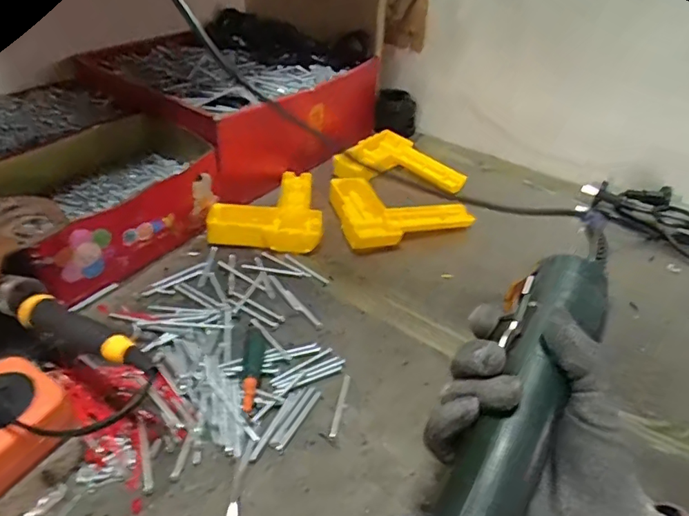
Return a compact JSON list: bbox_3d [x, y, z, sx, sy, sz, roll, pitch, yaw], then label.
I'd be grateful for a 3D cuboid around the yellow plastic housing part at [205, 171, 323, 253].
[{"bbox_3d":[-0.082,-0.064,0.582,0.116,0.025,0.146,4,39,-1],"label":"yellow plastic housing part"}]

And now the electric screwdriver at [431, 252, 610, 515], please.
[{"bbox_3d":[0.084,0.089,0.262,0.045,0.036,0.219,23,63,21],"label":"electric screwdriver"}]

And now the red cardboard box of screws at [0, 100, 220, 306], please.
[{"bbox_3d":[-0.231,-0.064,0.515,0.136,0.093,0.220,24,43,22],"label":"red cardboard box of screws"}]

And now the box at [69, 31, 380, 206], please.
[{"bbox_3d":[-0.151,-0.216,0.697,0.304,0.107,0.287,27,44,25],"label":"box"}]

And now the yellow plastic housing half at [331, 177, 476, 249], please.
[{"bbox_3d":[0.054,-0.059,0.589,0.134,0.028,0.123,-13,42,-21],"label":"yellow plastic housing half"}]

